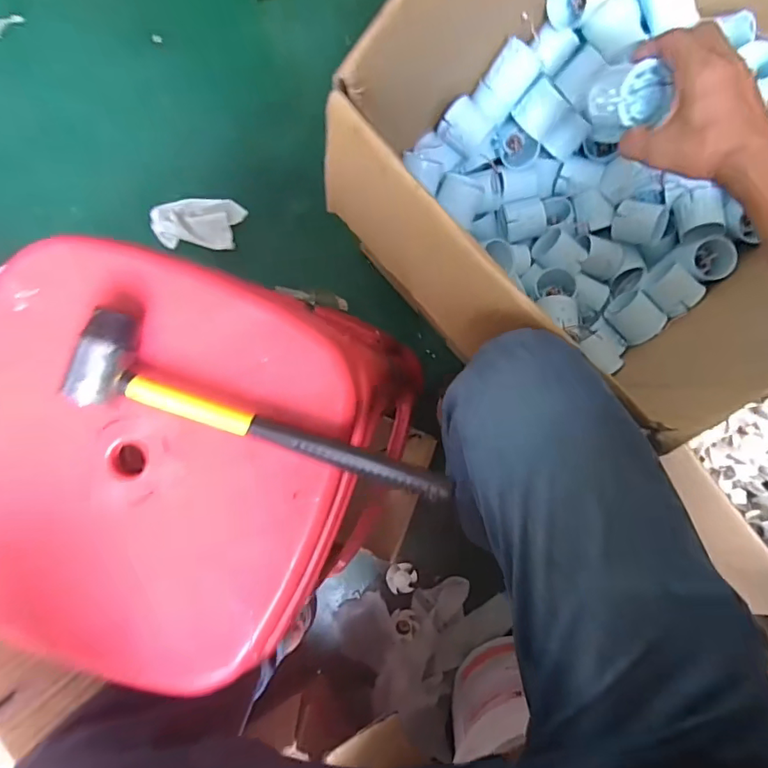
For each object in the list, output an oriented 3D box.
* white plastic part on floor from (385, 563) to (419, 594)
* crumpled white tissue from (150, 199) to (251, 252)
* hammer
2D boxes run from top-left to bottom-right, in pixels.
[{"bbox_3d":[0.027,0.291,0.764,0.045,0.012,0.041,0,88,1],"label":"white plastic part on floor"},{"bbox_3d":[-0.286,-0.246,0.783,0.134,0.022,0.074,-2,88,1],"label":"crumpled white tissue"},{"bbox_3d":[-0.076,0.030,0.322,0.242,0.036,0.055,25,88,1],"label":"hammer"}]

